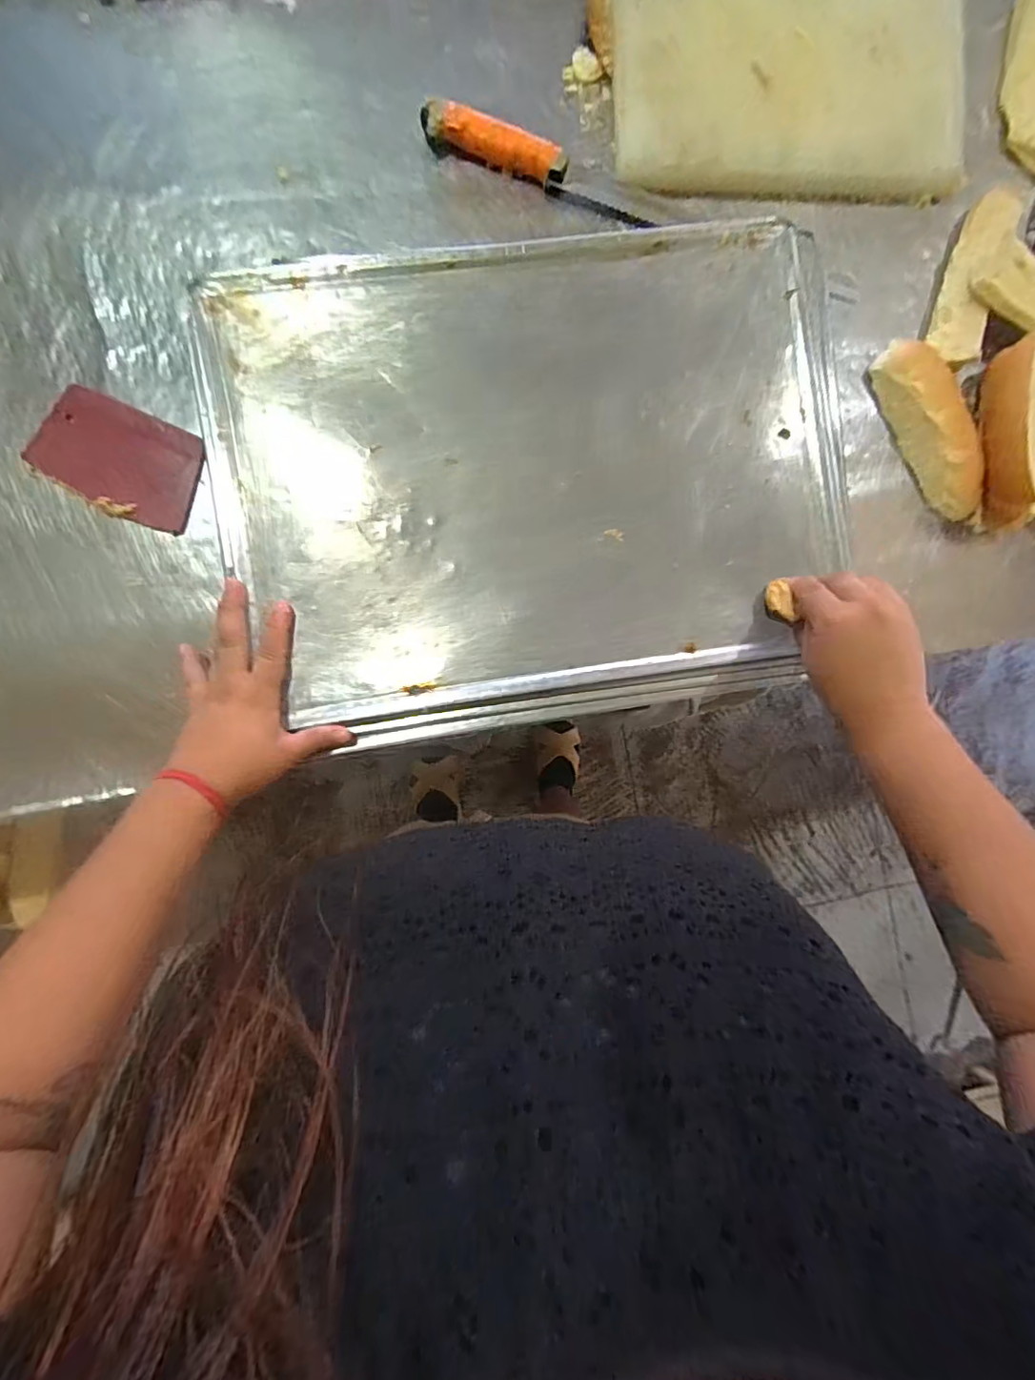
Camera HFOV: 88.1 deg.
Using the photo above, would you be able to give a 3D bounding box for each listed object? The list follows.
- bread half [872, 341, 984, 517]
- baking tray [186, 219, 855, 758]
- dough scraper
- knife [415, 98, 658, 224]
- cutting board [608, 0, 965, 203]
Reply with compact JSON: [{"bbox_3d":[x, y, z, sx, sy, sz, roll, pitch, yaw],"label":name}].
[{"bbox_3d":[0.362,-0.226,0.463,0.050,0.032,0.155,-24,93,-4],"label":"bread half"},{"bbox_3d":[0.021,-0.155,0.407,0.471,0.020,0.352,-9,92,-5],"label":"baking tray"},{"bbox_3d":[-0.313,-0.182,0.420,0.122,0.006,0.081,24,89,-5],"label":"dough scraper"},{"bbox_3d":[0.019,-0.431,0.435,0.192,0.021,0.028,14,90,-5],"label":"knife"},{"bbox_3d":[0.228,-0.534,0.450,0.296,0.024,0.216,-1,92,-5],"label":"cutting board"}]

